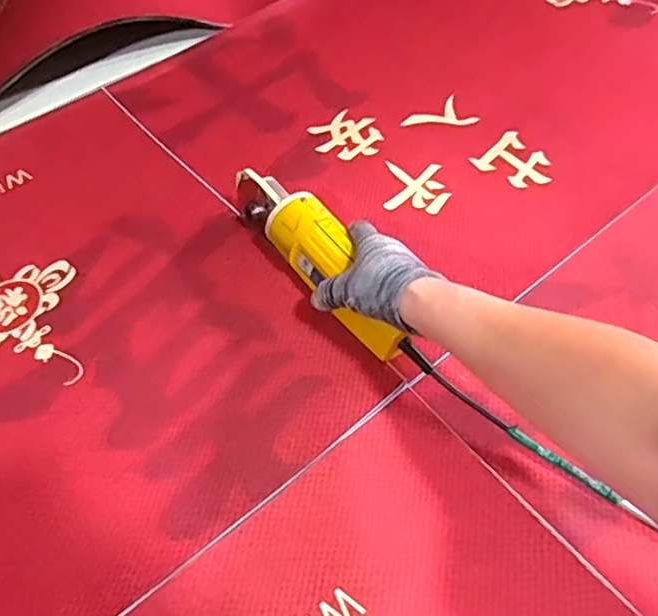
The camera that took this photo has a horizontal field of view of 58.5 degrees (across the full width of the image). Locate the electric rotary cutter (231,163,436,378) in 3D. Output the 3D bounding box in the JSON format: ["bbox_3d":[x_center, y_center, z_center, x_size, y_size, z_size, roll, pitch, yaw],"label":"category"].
[{"bbox_3d":[-0.001,-0.043,0.542,0.055,0.060,0.260,-33,67,-17],"label":"electric rotary cutter"}]

